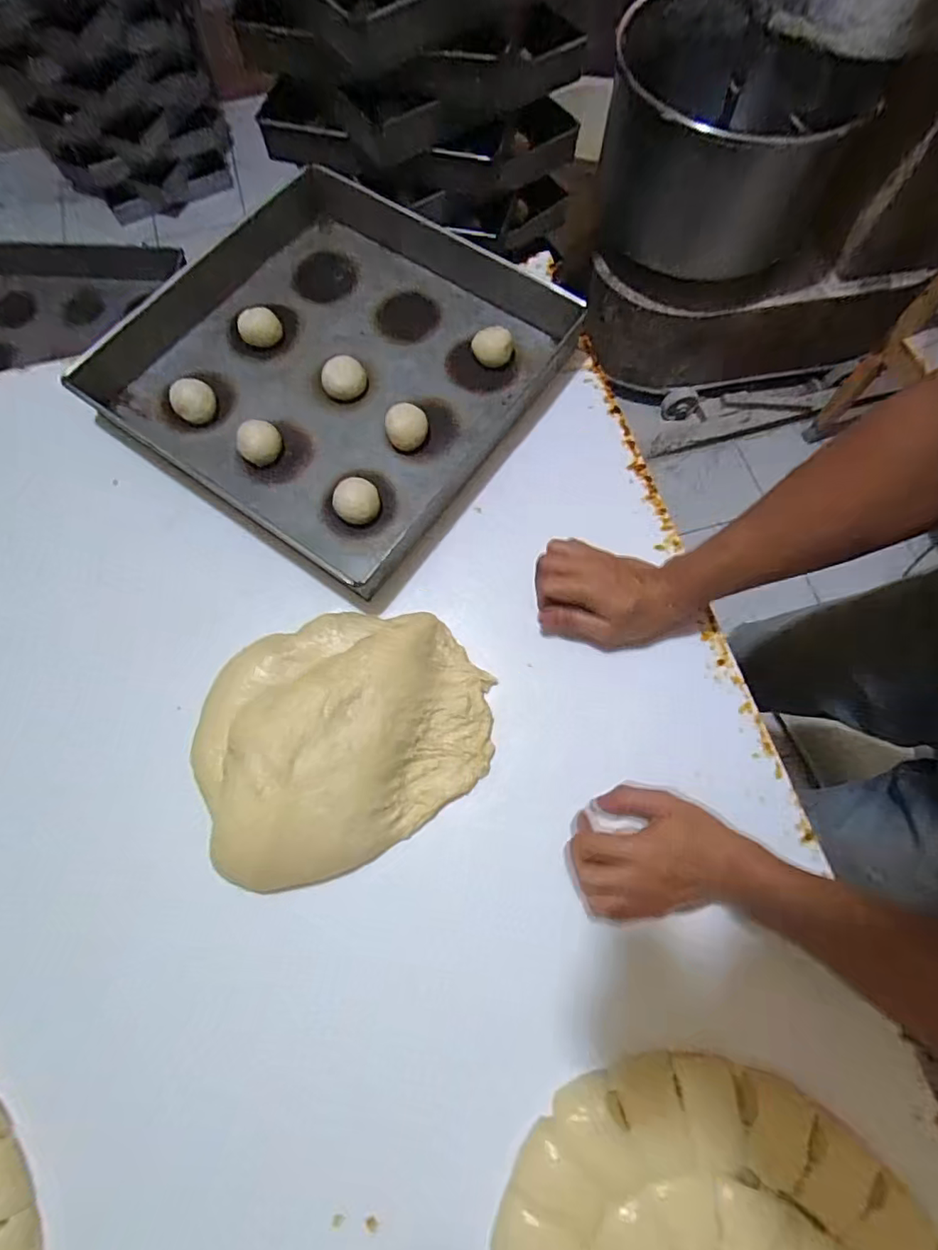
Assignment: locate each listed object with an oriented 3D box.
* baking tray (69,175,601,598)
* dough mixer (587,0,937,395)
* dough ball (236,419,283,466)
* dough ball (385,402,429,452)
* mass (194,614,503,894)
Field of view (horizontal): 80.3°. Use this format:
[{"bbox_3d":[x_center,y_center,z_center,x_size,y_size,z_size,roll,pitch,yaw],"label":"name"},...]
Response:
[{"bbox_3d":[-0.154,-0.306,0.646,0.447,0.087,0.428,33,74,11],"label":"baking tray"},{"bbox_3d":[0.716,-1.046,1.176,0.934,1.009,0.521,-17,72,-5],"label":"dough mixer"},{"bbox_3d":[-0.228,-0.200,0.605,0.046,0.031,0.040,-32,73,-10],"label":"dough ball"},{"bbox_3d":[-0.069,-0.220,0.613,0.045,0.028,0.045,0,71,1],"label":"dough ball"},{"bbox_3d":[-0.116,0.090,0.498,0.264,0.061,0.217,-28,73,-9],"label":"mass"}]

